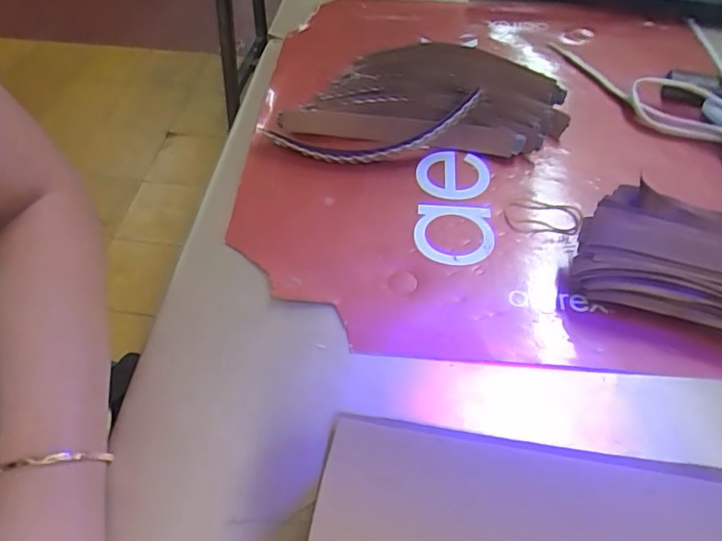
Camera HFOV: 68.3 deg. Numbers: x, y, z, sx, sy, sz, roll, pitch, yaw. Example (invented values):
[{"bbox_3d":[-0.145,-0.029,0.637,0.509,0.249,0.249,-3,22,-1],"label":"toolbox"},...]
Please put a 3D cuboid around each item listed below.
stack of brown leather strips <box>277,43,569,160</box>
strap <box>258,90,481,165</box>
[{"bbox_3d":[0.057,-0.150,0.449,0.215,0.030,0.125,6,54,6],"label":"stack of brown leather strips"},{"bbox_3d":[0.007,-0.109,0.413,0.170,0.037,0.044,-2,54,0],"label":"strap"}]

